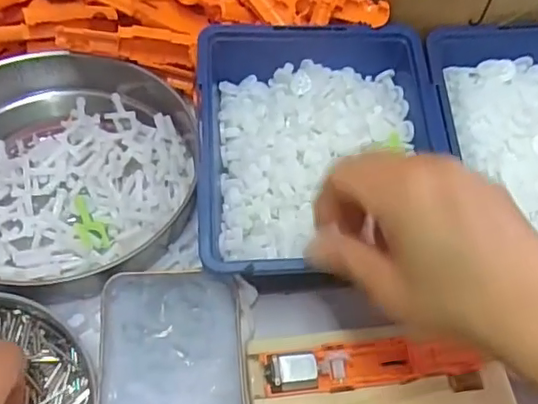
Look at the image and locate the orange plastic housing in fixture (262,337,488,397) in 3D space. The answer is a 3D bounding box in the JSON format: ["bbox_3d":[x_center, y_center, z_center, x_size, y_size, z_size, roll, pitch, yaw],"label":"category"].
[{"bbox_3d":[0.055,0.085,0.307,0.115,0.013,0.024,-6,57,-7],"label":"orange plastic housing in fixture"}]

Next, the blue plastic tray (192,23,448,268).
[{"bbox_3d":[0.029,-0.033,0.363,0.146,0.059,0.169,-2,57,-5],"label":"blue plastic tray"}]

